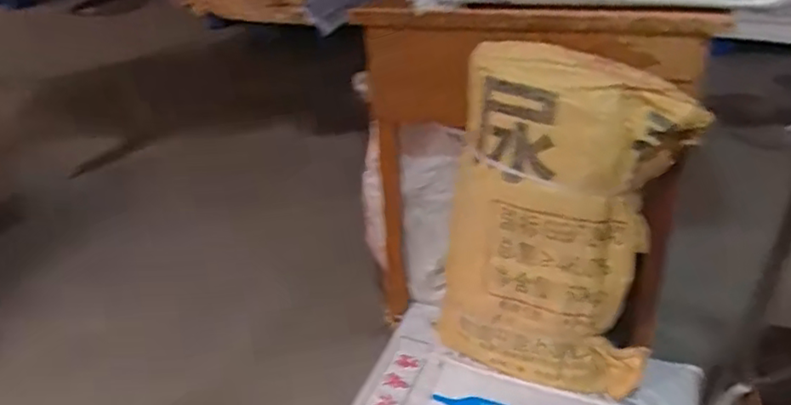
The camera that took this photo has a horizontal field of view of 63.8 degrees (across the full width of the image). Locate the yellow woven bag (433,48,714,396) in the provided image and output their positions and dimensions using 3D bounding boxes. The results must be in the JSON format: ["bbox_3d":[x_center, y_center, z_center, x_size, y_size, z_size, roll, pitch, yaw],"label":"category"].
[{"bbox_3d":[0.256,0.047,1.041,0.367,0.561,0.125,10,35,23],"label":"yellow woven bag"}]

